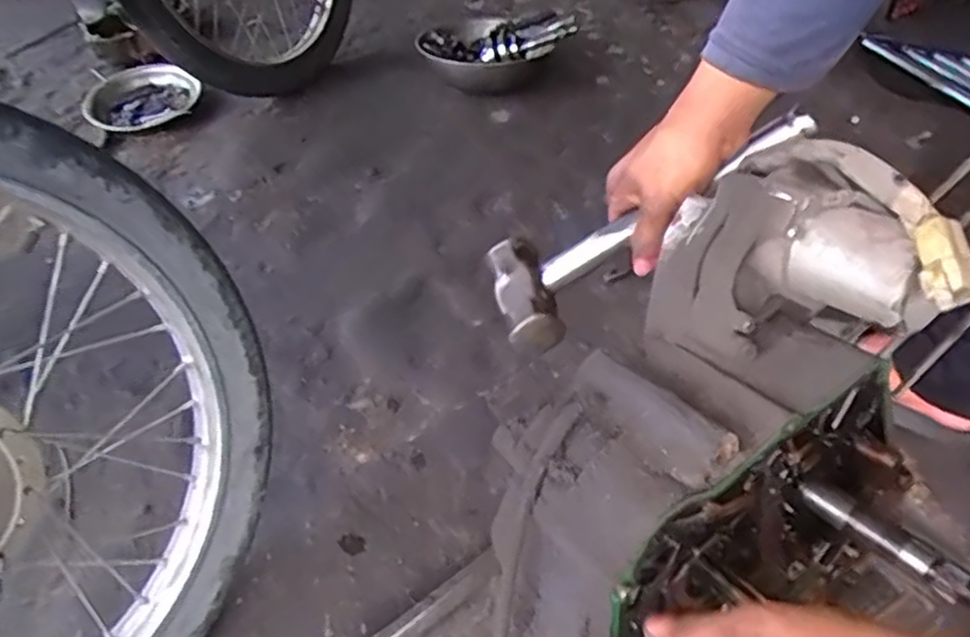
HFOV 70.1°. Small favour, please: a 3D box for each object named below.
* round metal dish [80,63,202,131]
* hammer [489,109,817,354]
[{"bbox_3d":[-0.666,-0.426,1.336,0.199,0.055,0.167,-26,49,-20],"label":"round metal dish"},{"bbox_3d":[0.117,-0.078,0.524,0.257,0.040,0.094,-34,44,15],"label":"hammer"}]

